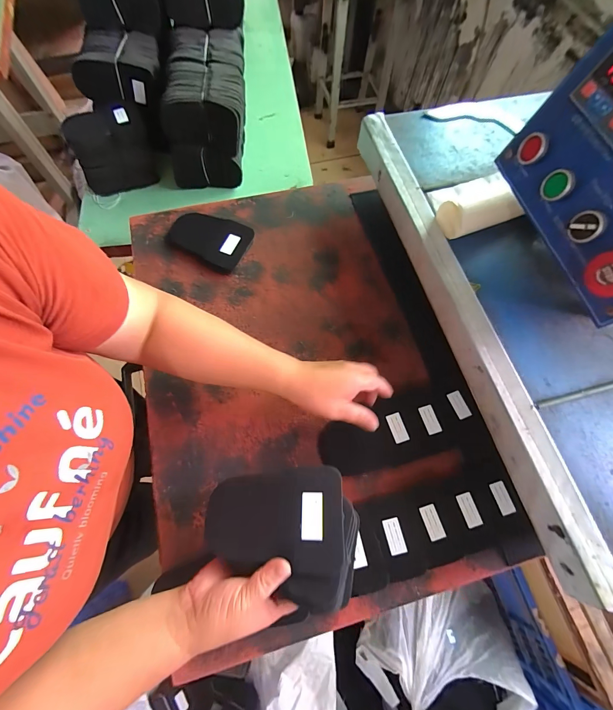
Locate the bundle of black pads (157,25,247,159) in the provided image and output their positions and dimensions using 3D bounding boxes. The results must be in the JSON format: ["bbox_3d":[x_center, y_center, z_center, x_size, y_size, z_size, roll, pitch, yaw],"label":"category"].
[{"bbox_3d":[-0.204,-0.551,0.654,0.162,0.106,0.239,1,69,-2],"label":"bundle of black pads"}]

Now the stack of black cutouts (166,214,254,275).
[{"bbox_3d":[-0.175,-0.215,0.580,0.143,0.024,0.102,27,71,8],"label":"stack of black cutouts"}]

